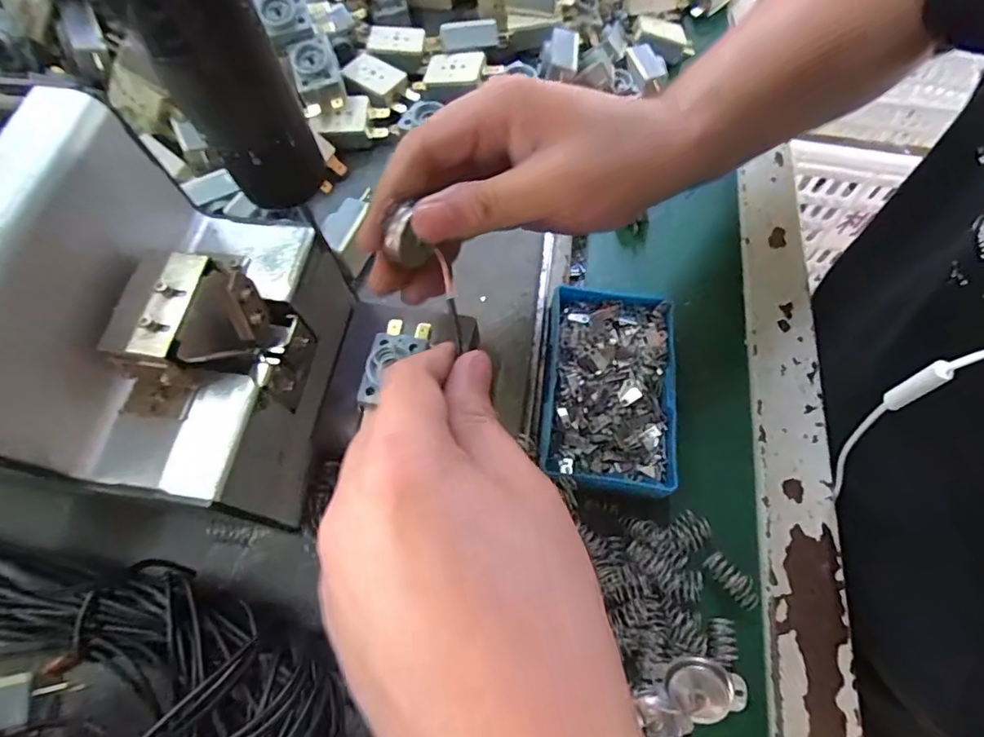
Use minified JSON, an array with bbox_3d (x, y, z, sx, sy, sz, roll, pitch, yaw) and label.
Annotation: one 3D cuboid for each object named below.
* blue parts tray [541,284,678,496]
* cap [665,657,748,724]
[{"bbox_3d":[0.066,0.010,0.306,0.069,0.023,0.115,6,67,5],"label":"blue parts tray"},{"bbox_3d":[0.090,0.134,0.228,0.030,0.009,0.024,-18,81,2],"label":"cap"}]

